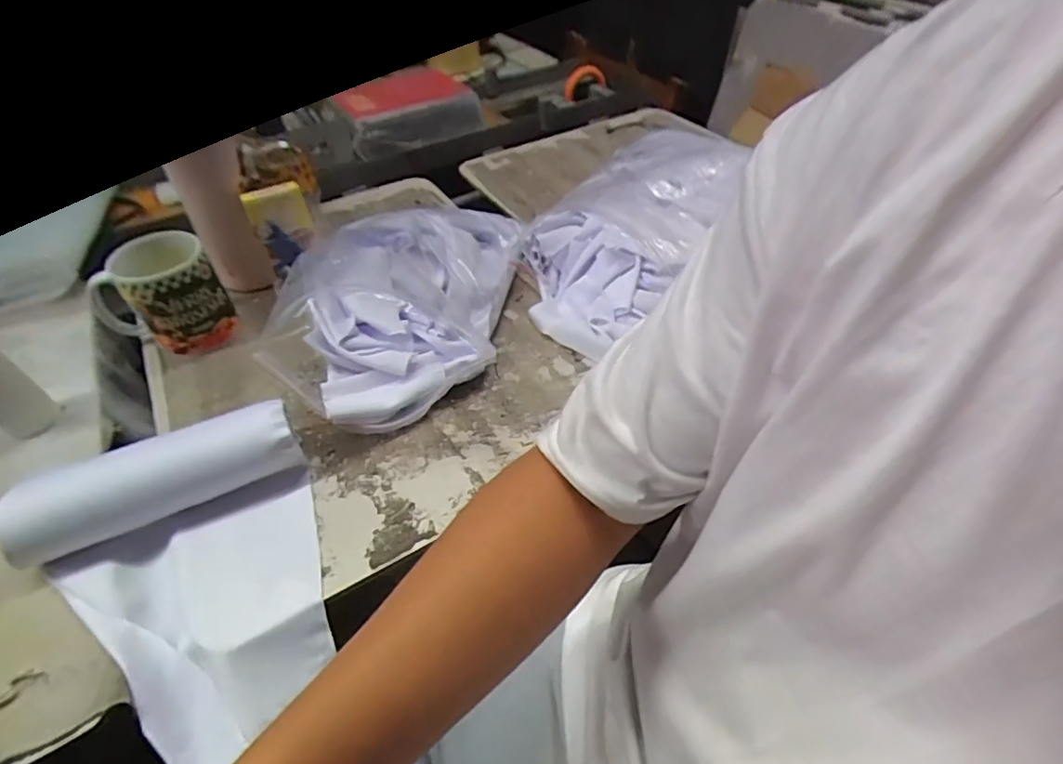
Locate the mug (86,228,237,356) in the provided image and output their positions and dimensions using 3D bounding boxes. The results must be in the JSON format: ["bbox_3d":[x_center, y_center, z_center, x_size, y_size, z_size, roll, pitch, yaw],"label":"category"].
[{"bbox_3d":[-0.369,-0.087,0.552,0.111,0.118,0.083,-37,56,-26],"label":"mug"}]

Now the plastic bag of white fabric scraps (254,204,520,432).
[{"bbox_3d":[-0.107,-0.098,0.555,0.172,0.114,0.326,22,53,21],"label":"plastic bag of white fabric scraps"}]

